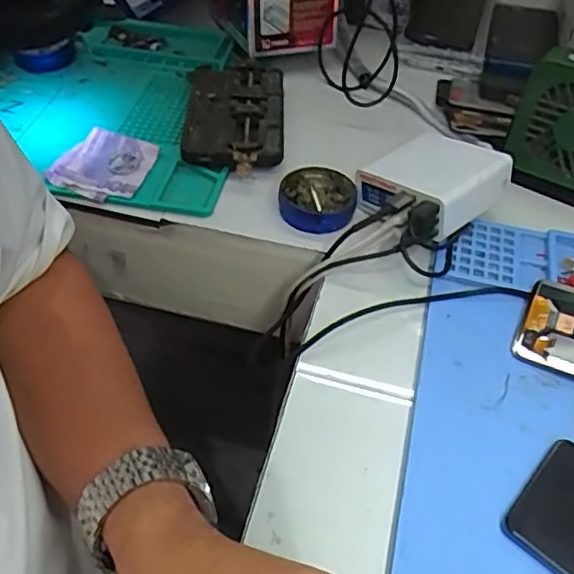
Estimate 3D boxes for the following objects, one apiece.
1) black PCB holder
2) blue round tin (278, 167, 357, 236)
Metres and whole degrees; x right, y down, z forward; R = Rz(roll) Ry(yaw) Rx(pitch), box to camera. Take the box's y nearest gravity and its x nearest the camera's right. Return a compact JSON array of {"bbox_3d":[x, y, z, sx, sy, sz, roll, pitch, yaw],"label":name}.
[{"bbox_3d":[-0.047,-0.155,0.556,0.088,0.024,0.163,0,48,-4],"label":"black PCB holder"},{"bbox_3d":[0.025,-0.072,0.491,0.060,0.015,0.059,2,48,-2],"label":"blue round tin"}]

